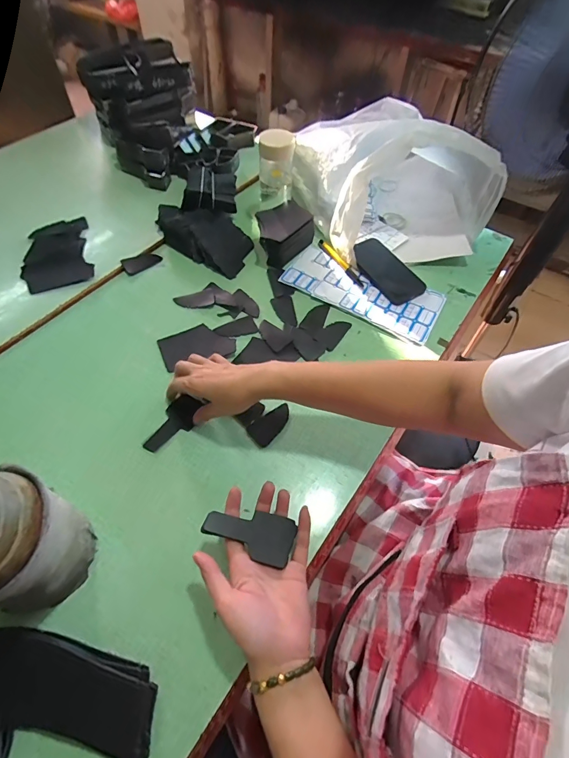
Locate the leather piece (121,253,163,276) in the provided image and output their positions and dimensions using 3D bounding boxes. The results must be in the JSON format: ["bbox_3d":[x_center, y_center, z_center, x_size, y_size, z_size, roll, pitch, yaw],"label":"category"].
[{"bbox_3d":[-0.249,-0.205,0.675,0.065,0.009,0.034,-30,61,-21],"label":"leather piece"}]

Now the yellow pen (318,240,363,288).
[{"bbox_3d":[0.102,-0.214,0.696,0.015,0.007,0.133,-26,60,-19],"label":"yellow pen"}]

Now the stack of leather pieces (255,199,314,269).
[{"bbox_3d":[-0.002,-0.263,0.693,0.089,0.060,0.114,35,62,20],"label":"stack of leather pieces"}]

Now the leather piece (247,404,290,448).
[{"bbox_3d":[-0.018,0.058,0.512,0.037,0.004,0.064,39,62,22],"label":"leather piece"}]

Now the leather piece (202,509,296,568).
[{"bbox_3d":[-0.035,0.152,0.392,0.088,0.006,0.047,20,44,0],"label":"leather piece"}]

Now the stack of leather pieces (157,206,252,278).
[{"bbox_3d":[-0.142,-0.270,0.703,0.190,0.030,0.113,30,59,18],"label":"stack of leather pieces"}]

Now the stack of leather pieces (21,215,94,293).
[{"bbox_3d":[-0.395,-0.222,0.663,0.105,0.017,0.175,-16,57,-13],"label":"stack of leather pieces"}]

